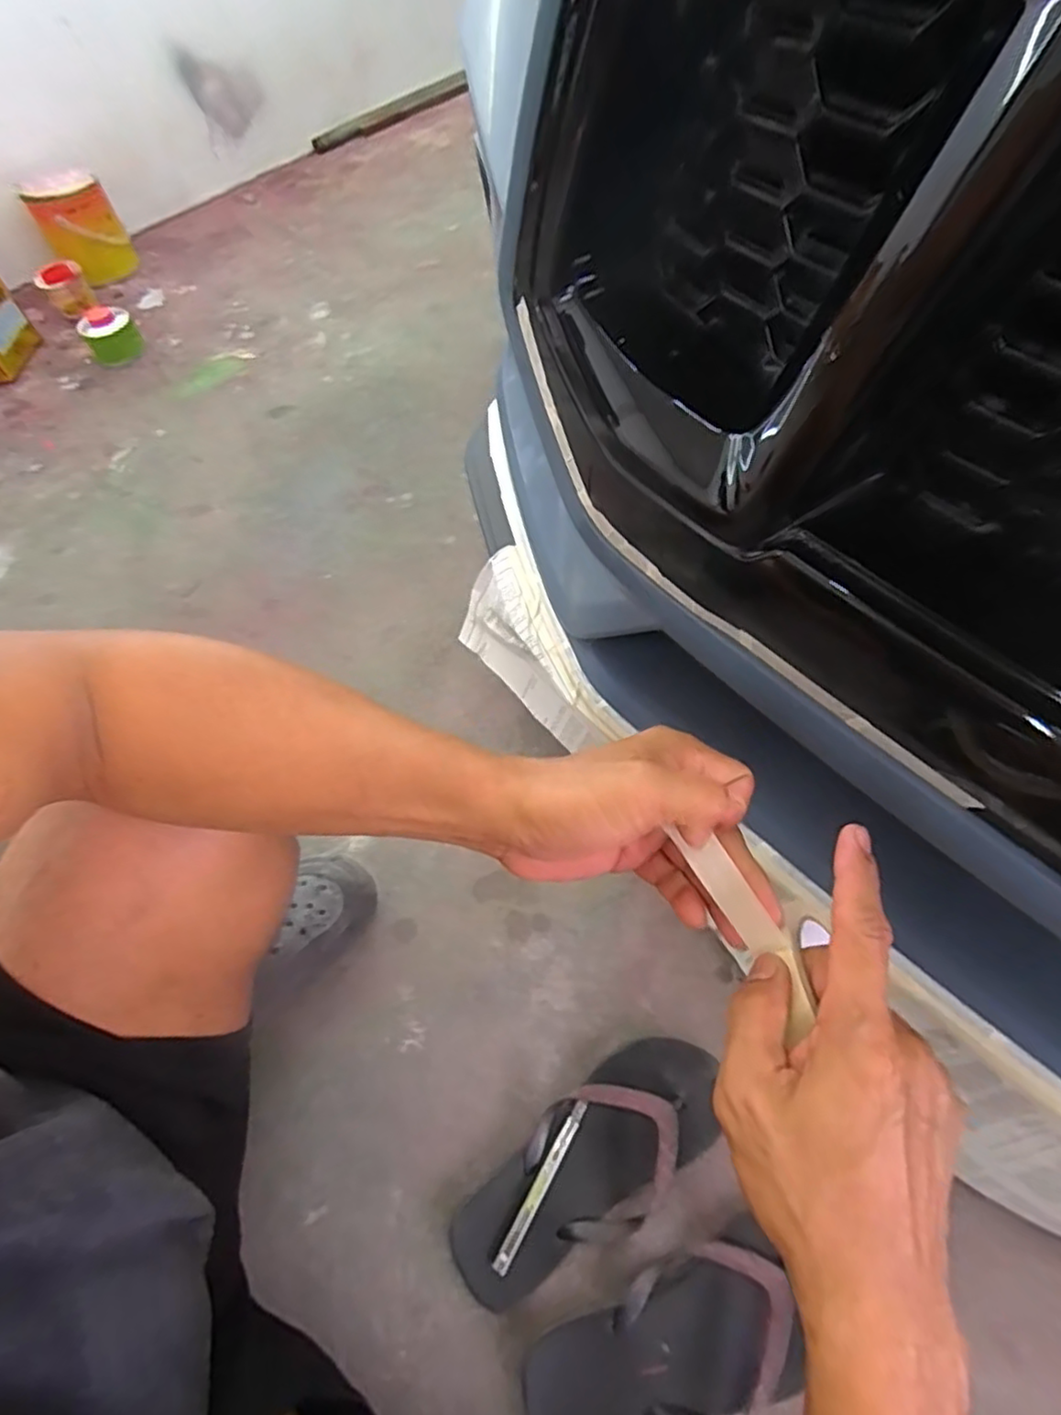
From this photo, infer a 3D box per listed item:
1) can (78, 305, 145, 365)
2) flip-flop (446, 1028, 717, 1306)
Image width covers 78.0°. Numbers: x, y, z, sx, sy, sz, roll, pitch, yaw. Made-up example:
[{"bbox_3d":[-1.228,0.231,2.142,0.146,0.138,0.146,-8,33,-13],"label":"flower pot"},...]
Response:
[{"bbox_3d":[-0.809,-0.718,1.264,0.097,0.075,0.080,-32,62,-15],"label":"can"},{"bbox_3d":[0.051,0.394,0.564,0.266,0.044,0.109,-31,62,-15],"label":"flip-flop"}]

